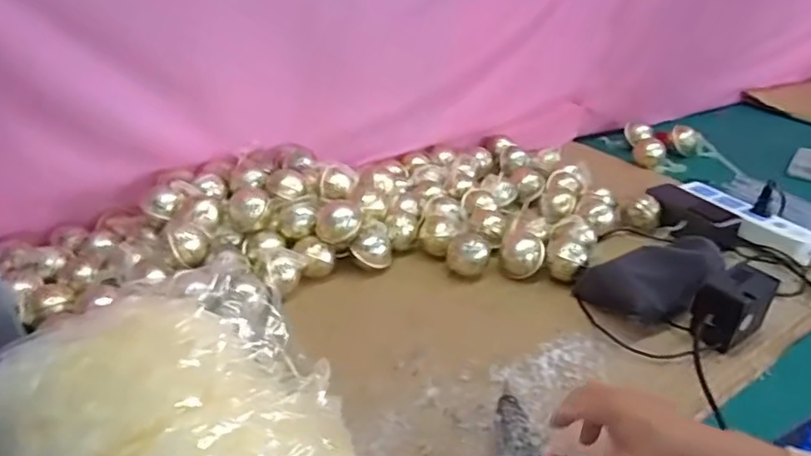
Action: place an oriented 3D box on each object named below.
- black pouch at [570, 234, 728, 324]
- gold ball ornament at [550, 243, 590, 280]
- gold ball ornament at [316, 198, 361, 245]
[{"bbox_3d":[0.304,0.065,0.698,0.167,0.054,0.103,-10,33,-15],"label":"black pouch"},{"bbox_3d":[0.209,0.041,0.743,0.047,0.041,0.043,17,35,26],"label":"gold ball ornament"},{"bbox_3d":[-0.085,-0.007,0.735,0.056,0.043,0.046,-5,32,-7],"label":"gold ball ornament"}]

